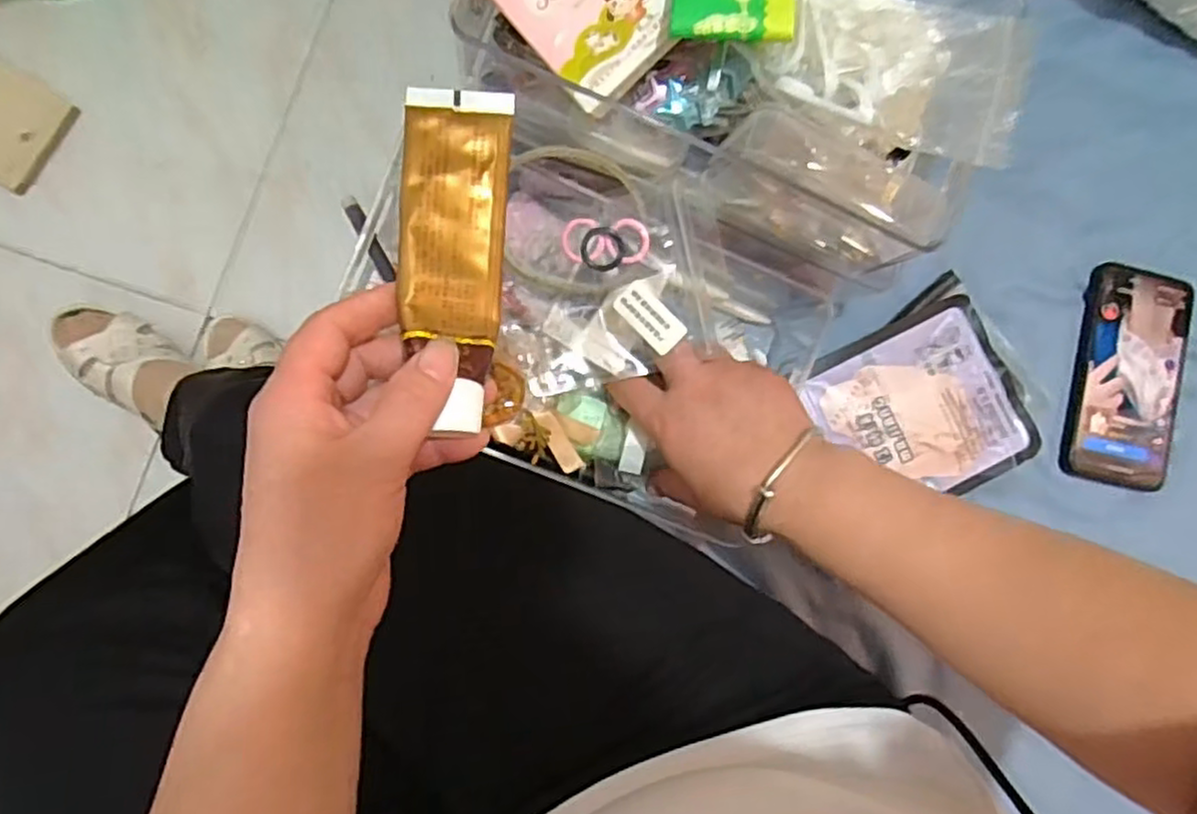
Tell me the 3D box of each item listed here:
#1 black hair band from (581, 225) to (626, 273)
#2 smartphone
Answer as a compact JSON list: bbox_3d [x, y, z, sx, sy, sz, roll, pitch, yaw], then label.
[{"bbox_3d":[0.002,-0.084,0.386,0.023,0.004,0.023,-4,102,4],"label":"black hair band"},{"bbox_3d":[0.360,-0.023,0.494,0.074,0.016,0.149,14,85,-4],"label":"smartphone"}]

